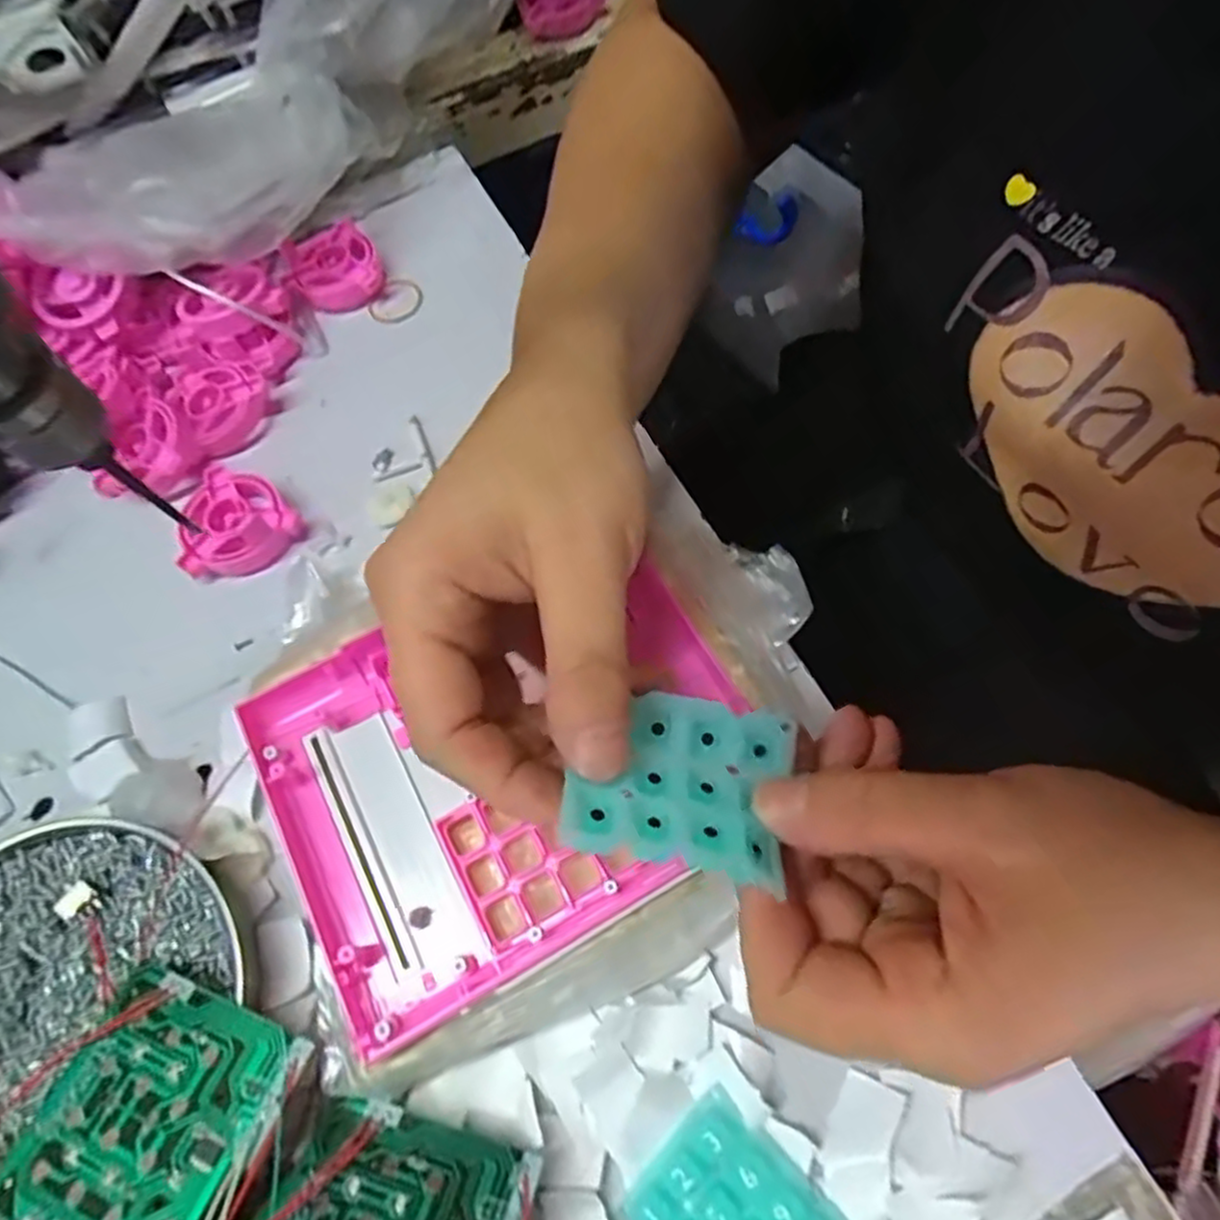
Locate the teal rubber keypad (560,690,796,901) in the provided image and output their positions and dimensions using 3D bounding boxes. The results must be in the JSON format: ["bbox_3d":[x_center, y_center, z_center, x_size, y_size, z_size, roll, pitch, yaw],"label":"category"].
[{"bbox_3d":[0.020,0.043,0.190,0.052,0.006,0.050,15,44,0],"label":"teal rubber keypad"}]

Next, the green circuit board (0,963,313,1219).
[{"bbox_3d":[-0.144,0.158,0.229,0.069,0.004,0.071,18,57,19],"label":"green circuit board"}]

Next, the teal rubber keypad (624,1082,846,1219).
[{"bbox_3d":[0.039,0.190,0.229,0.049,0.013,0.057,-42,71,-14],"label":"teal rubber keypad"}]

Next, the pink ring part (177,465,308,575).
[{"bbox_3d":[-0.179,-0.040,0.345,0.054,0.020,0.051,-1,66,2],"label":"pink ring part"}]

